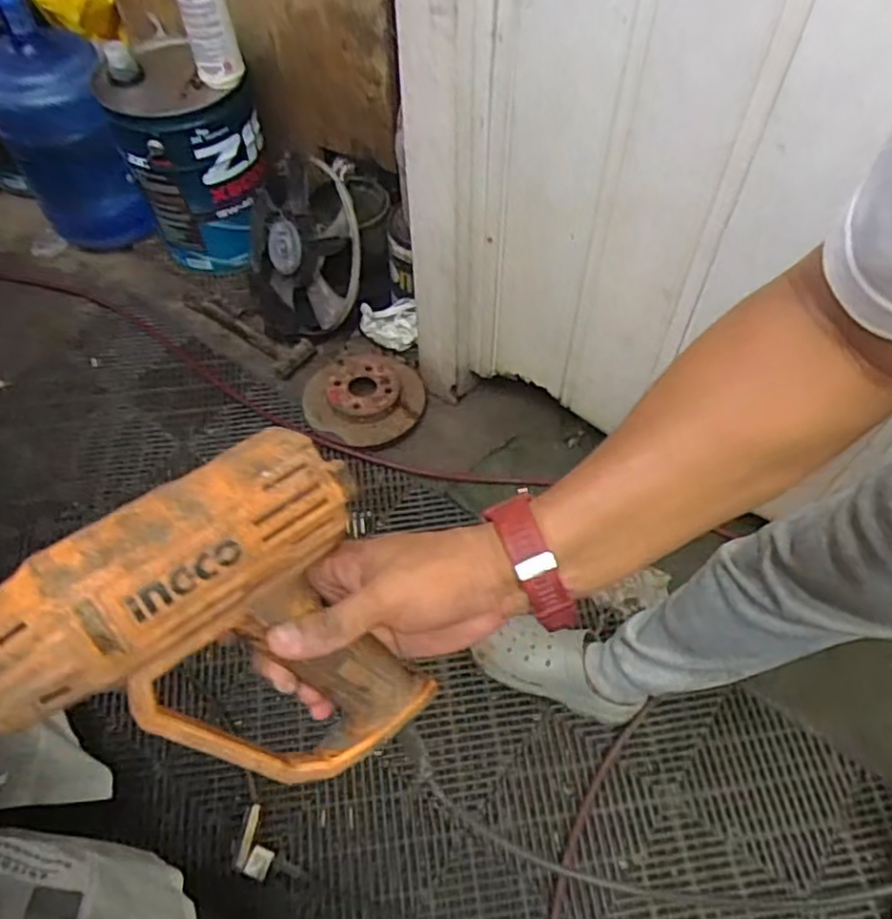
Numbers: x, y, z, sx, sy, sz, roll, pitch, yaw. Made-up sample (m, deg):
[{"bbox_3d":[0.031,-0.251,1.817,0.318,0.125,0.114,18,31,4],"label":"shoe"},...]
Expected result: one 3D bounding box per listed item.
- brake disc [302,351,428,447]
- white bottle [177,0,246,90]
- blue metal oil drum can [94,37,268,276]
[{"bbox_3d":[-0.165,-0.129,1.387,0.228,0.053,0.222,0,57,1],"label":"brake disc"},{"bbox_3d":[-0.428,-0.787,1.261,0.081,0.213,0.092,-20,59,-12],"label":"white bottle"},{"bbox_3d":[-0.527,-0.628,1.497,0.267,0.393,0.291,0,57,1],"label":"blue metal oil drum can"}]

